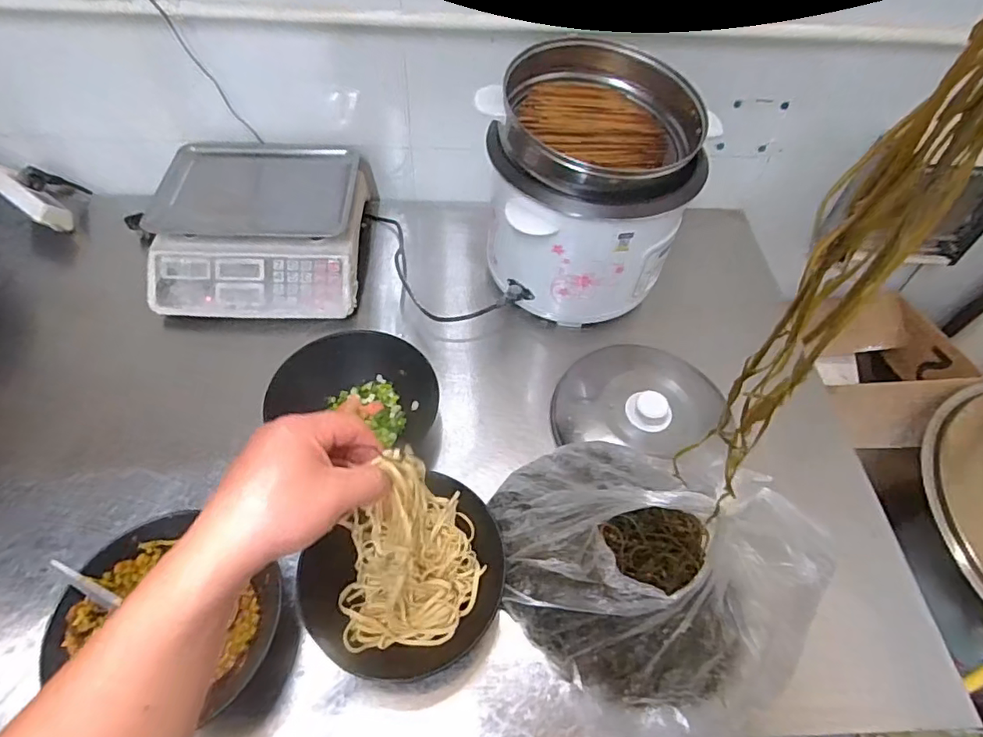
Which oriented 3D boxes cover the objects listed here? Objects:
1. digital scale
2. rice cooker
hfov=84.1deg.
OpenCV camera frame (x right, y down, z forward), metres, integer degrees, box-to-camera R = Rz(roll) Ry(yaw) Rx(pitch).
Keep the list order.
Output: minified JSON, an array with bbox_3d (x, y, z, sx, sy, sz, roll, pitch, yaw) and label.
[{"bbox_3d":[-0.343,-0.220,0.828,0.290,0.099,0.292,0,55,-4],"label":"digital scale"},{"bbox_3d":[0.125,-0.239,0.754,0.279,0.272,0.243,13,55,5],"label":"rice cooker"}]

